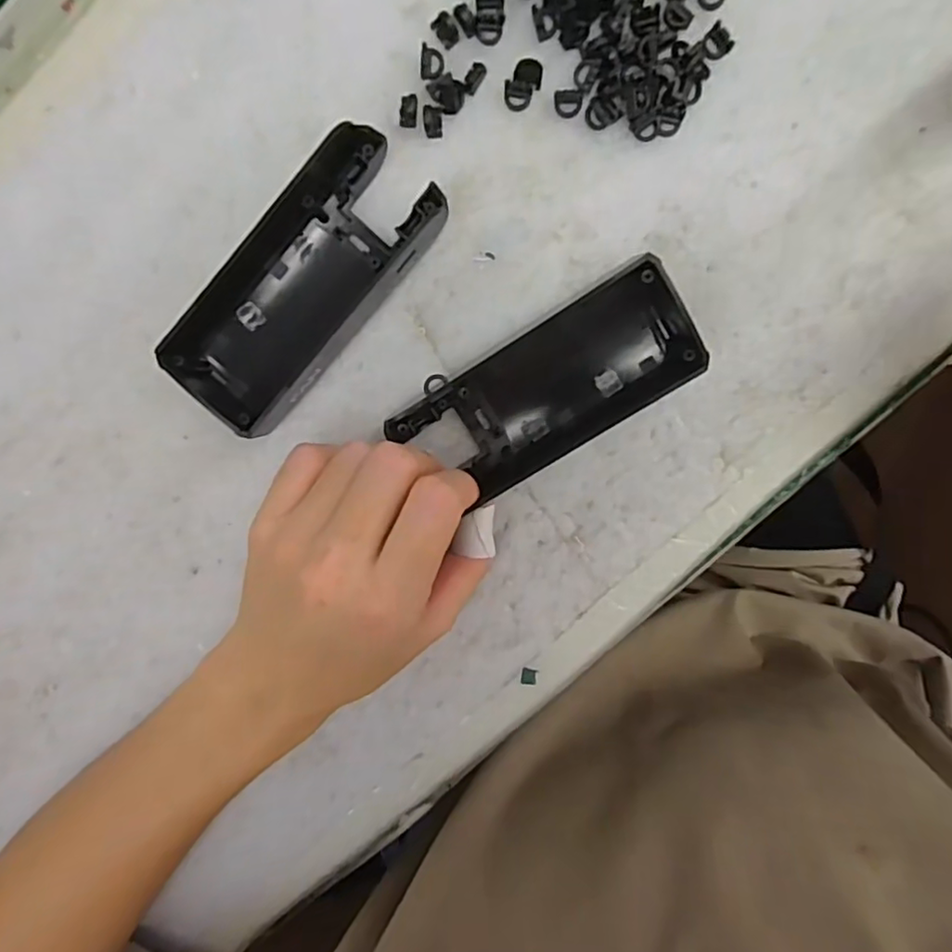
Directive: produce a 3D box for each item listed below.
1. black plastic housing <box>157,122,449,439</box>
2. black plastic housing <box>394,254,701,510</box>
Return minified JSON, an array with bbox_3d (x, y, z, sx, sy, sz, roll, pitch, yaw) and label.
[{"bbox_3d":[-0.060,-0.068,0.222,0.046,0.027,0.106,41,97,-2],"label":"black plastic housing"},{"bbox_3d":[0.026,-0.029,0.223,0.103,0.030,0.047,-32,94,6],"label":"black plastic housing"}]

